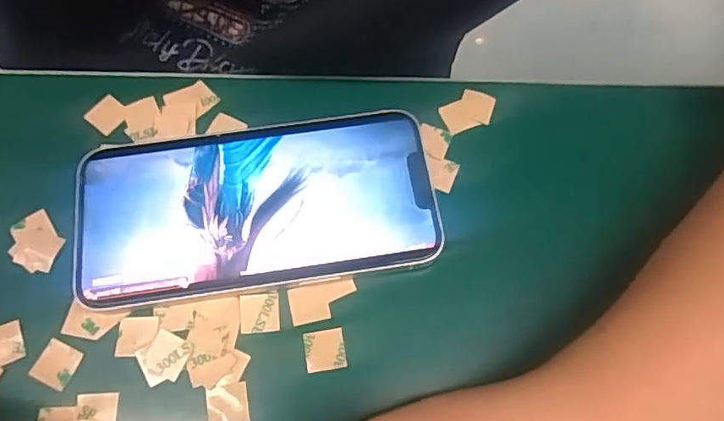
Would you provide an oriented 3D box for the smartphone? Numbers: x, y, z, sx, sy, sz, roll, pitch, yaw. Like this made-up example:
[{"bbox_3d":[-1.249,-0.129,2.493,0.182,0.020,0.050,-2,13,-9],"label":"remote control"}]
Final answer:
[{"bbox_3d":[-0.044,-0.002,0.230,0.143,0.008,0.071,-8,69,-4],"label":"smartphone"}]

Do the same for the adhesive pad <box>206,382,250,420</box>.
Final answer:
[{"bbox_3d":[-0.050,0.072,0.203,0.015,0.004,0.015,-9,69,-4],"label":"adhesive pad"}]

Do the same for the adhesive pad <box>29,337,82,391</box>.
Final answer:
[{"bbox_3d":[-0.116,0.058,0.208,0.015,0.004,0.015,23,70,8],"label":"adhesive pad"}]

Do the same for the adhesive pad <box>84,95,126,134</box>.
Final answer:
[{"bbox_3d":[-0.115,-0.044,0.248,0.015,0.004,0.015,36,72,13],"label":"adhesive pad"}]

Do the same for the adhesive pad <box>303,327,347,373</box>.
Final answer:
[{"bbox_3d":[-0.014,0.053,0.212,0.015,0.004,0.015,-9,69,-4],"label":"adhesive pad"}]

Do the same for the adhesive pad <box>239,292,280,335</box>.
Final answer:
[{"bbox_3d":[-0.040,0.040,0.217,0.015,0.004,0.015,-5,69,-3],"label":"adhesive pad"}]

